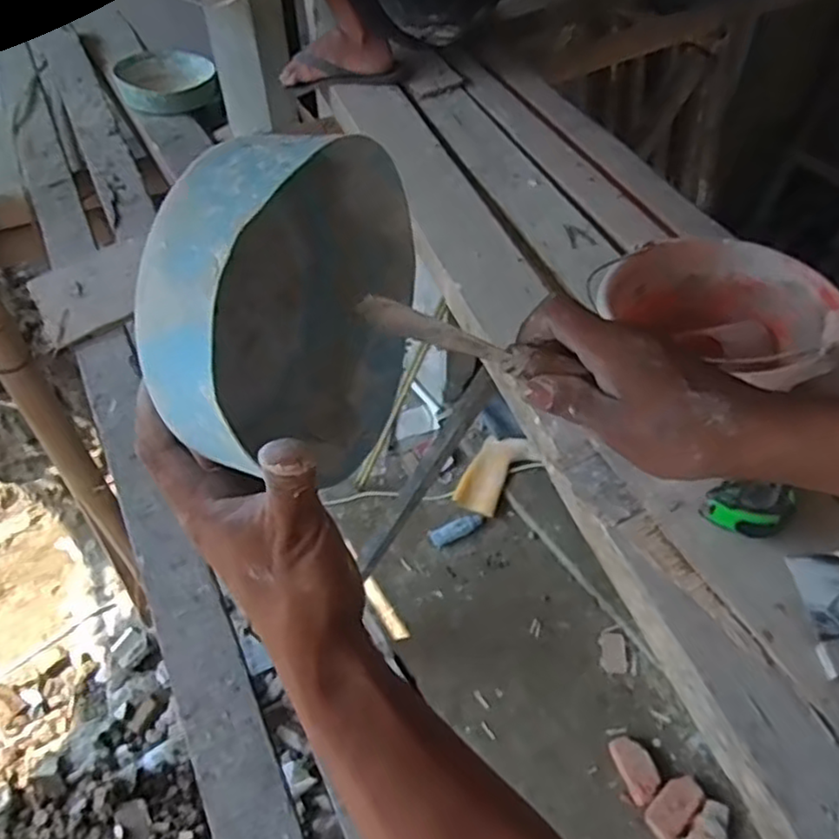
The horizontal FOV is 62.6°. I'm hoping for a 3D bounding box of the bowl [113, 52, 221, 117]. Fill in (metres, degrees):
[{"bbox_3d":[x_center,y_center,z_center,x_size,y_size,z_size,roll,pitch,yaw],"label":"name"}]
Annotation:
[{"bbox_3d":[-0.464,-0.628,1.277,0.178,0.046,0.199,-18,53,-14],"label":"bowl"}]

